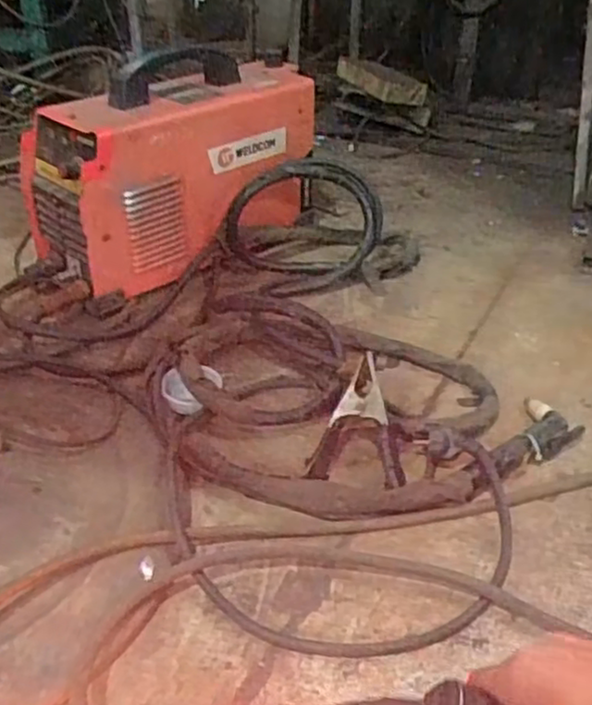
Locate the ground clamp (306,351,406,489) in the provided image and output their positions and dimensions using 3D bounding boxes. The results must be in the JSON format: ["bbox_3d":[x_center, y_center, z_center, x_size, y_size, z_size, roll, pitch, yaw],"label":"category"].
[{"bbox_3d":[0.070,0.074,0.744,0.096,0.068,0.138,7,36,9],"label":"ground clamp"}]

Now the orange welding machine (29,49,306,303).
[{"bbox_3d":[-0.168,-0.261,1.065,0.410,0.247,0.174,-27,43,-34],"label":"orange welding machine"}]

